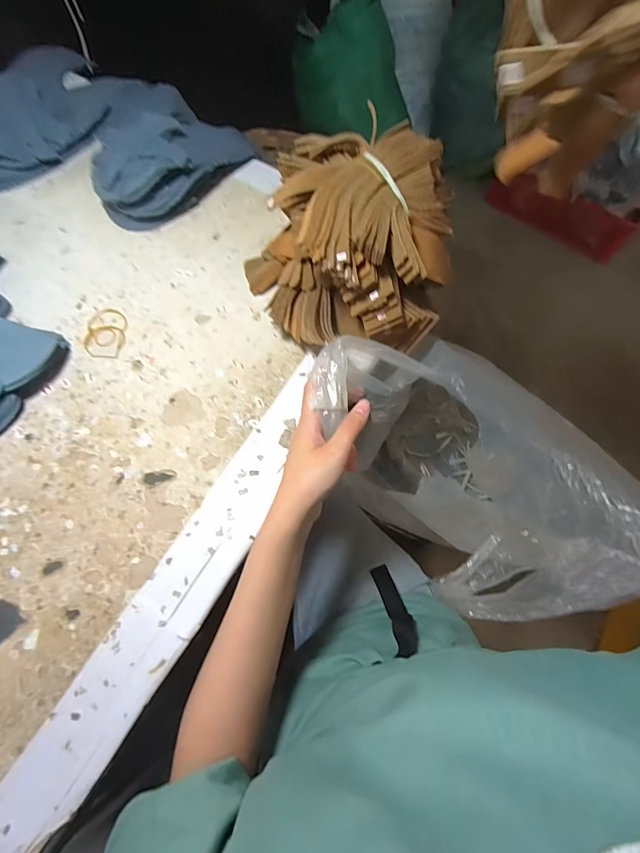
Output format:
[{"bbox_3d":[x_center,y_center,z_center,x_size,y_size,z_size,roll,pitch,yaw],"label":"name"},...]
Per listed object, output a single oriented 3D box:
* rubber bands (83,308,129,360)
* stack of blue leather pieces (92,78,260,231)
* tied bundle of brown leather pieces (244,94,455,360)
[{"bbox_3d":[-0.238,-0.104,0.427,0.045,0.004,0.064,-2,70,-3],"label":"rubber bands"},{"bbox_3d":[-0.192,-0.336,0.482,0.188,0.069,0.171,7,69,0],"label":"stack of blue leather pieces"},{"bbox_3d":[0.027,-0.181,0.400,0.194,0.128,0.177,-9,70,-6],"label":"tied bundle of brown leather pieces"}]

